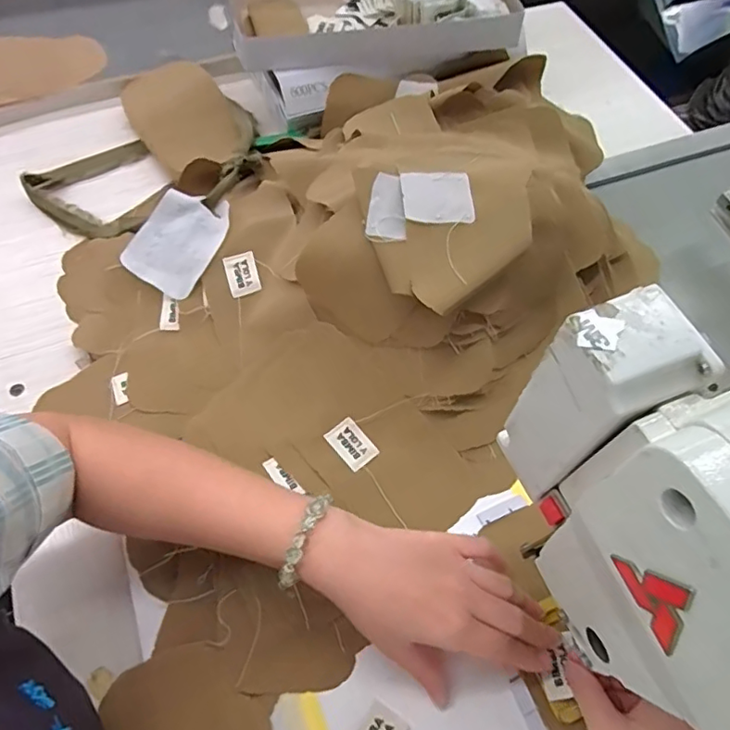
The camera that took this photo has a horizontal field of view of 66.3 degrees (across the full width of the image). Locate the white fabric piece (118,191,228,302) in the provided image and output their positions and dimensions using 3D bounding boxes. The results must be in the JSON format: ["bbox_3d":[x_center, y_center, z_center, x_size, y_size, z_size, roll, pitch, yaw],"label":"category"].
[{"bbox_3d":[-0.171,-0.115,0.515,0.071,0.012,0.100,26,75,5],"label":"white fabric piece"}]

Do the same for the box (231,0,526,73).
[{"bbox_3d":[0.008,-0.422,0.658,0.326,0.043,0.182,-8,62,-7],"label":"box"}]

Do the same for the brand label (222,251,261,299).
[{"bbox_3d":[-0.111,-0.082,0.505,0.028,0.004,0.038,-16,83,-3],"label":"brand label"}]

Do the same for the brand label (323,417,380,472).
[{"bbox_3d":[-0.010,0.064,0.448,0.027,0.004,0.039,-37,75,-16],"label":"brand label"}]

